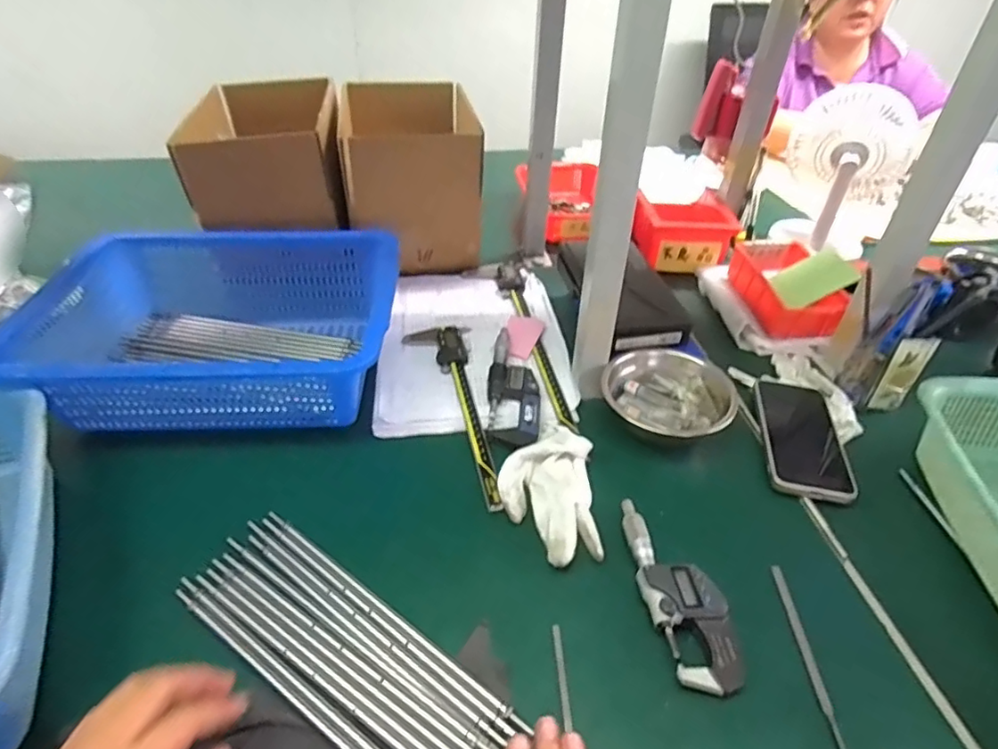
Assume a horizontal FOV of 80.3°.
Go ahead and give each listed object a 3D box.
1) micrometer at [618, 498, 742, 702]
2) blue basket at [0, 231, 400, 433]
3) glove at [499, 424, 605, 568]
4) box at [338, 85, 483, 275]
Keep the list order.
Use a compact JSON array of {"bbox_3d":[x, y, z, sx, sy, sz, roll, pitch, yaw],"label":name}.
[{"bbox_3d":[0.137,0.164,0.460,0.055,0.019,0.160,-9,41,-10],"label":"micrometer"},{"bbox_3d":[-0.282,-0.045,0.635,0.342,0.119,0.257,-5,40,-6],"label":"blue basket"},{"bbox_3d":[0.045,0.101,0.537,0.083,0.020,0.157,1,40,2],"label":"glove"},{"bbox_3d":[-0.125,-0.294,0.876,0.175,0.185,0.249,-6,40,-7],"label":"box"}]

